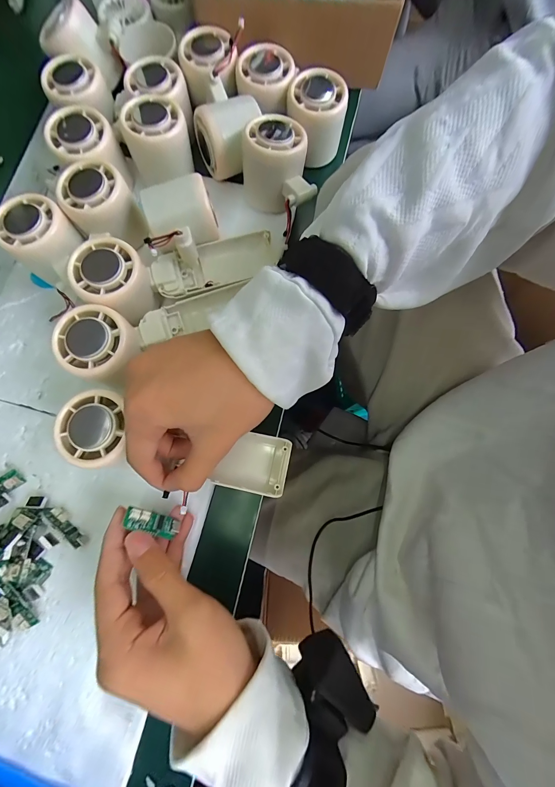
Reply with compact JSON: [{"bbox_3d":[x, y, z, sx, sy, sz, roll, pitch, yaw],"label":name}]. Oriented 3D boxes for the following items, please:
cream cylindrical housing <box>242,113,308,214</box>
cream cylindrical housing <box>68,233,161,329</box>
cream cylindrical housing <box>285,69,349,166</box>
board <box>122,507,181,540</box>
[{"bbox_3d":[-0.003,-0.209,0.282,0.052,0.057,0.054,0,79,0],"label":"cream cylindrical housing"},{"bbox_3d":[-0.132,-0.092,0.253,0.051,0.048,0.052,29,81,5],"label":"cream cylindrical housing"},{"bbox_3d":[0.037,-0.270,0.305,0.056,0.055,0.054,7,79,2],"label":"cream cylindrical housing"},{"bbox_3d":[-0.089,0.092,0.222,0.035,0.007,0.011,34,79,-29],"label":"board"}]

